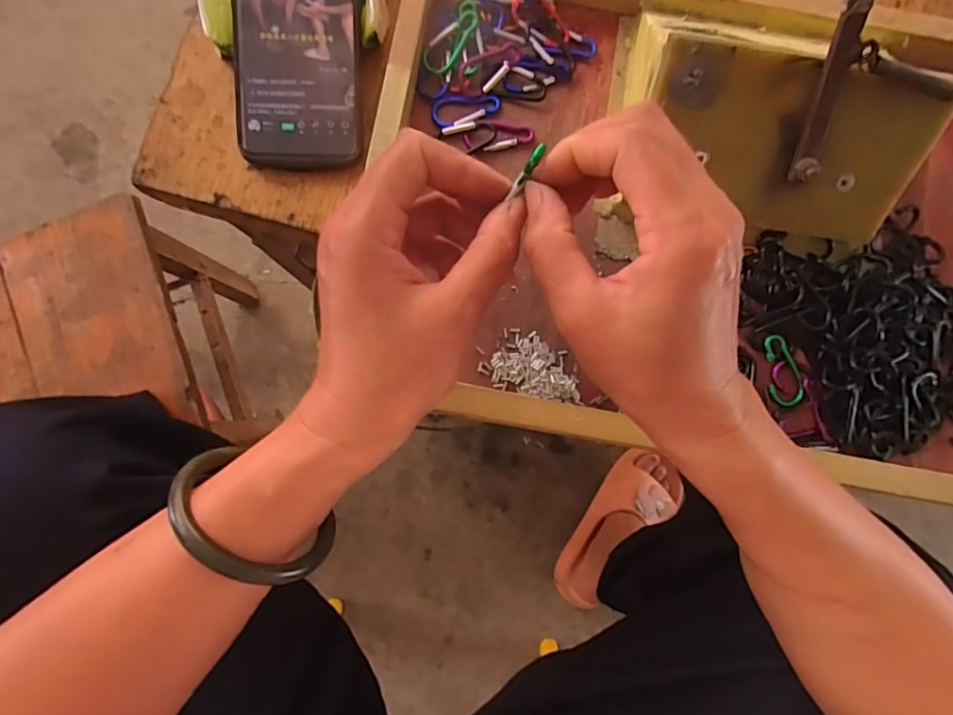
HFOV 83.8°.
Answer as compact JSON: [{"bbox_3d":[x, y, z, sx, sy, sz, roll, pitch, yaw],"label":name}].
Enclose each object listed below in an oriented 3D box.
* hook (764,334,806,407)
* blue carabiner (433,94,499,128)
[{"bbox_3d":[0.190,0.008,0.328,0.019,0.008,0.043,-7,83,-3],"label":"hook"},{"bbox_3d":[-0.006,-0.160,0.346,0.044,0.004,0.024,-2,83,-2],"label":"blue carabiner"}]

